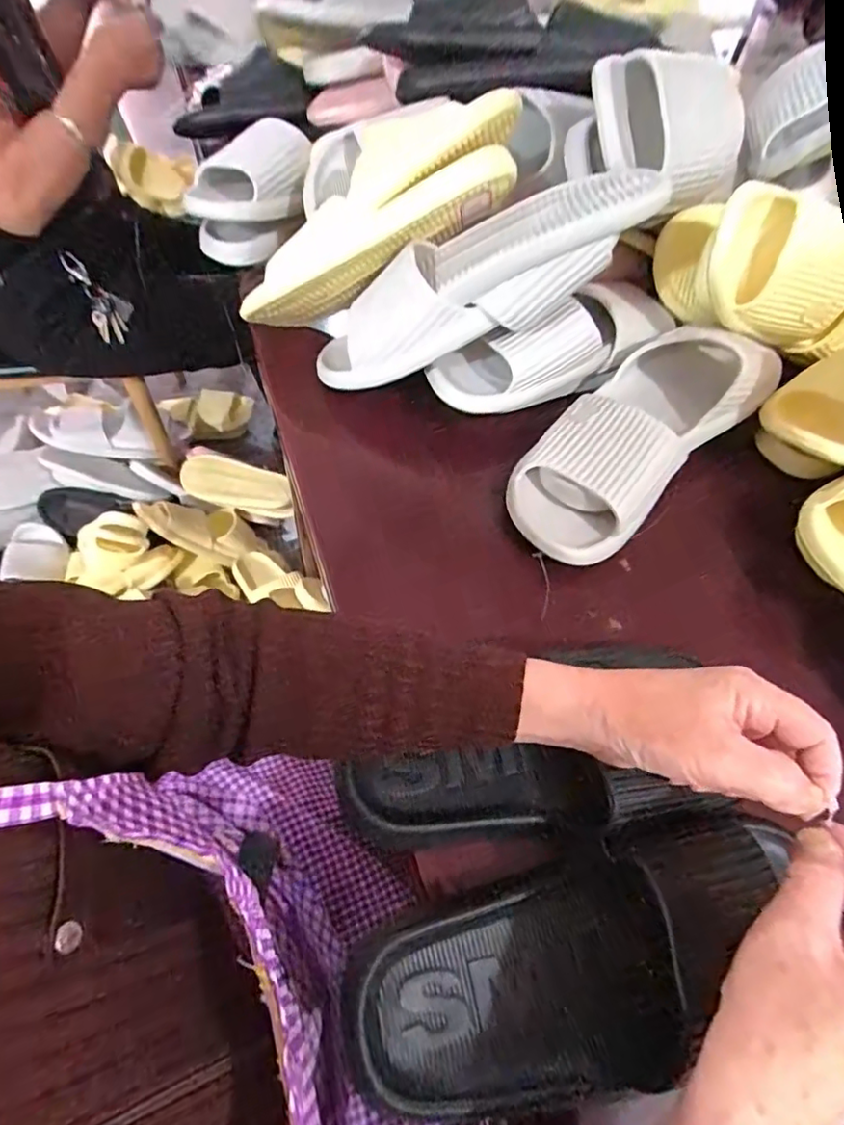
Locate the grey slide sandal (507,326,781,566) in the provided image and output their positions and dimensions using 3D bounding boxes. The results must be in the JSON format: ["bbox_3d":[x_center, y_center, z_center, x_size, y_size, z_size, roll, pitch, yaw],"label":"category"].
[{"bbox_3d":[0.175,-0.115,0.485,0.267,0.083,0.112,-40,59,-20],"label":"grey slide sandal"}]

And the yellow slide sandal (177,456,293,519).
[{"bbox_3d":[-0.400,-0.163,1.277,0.260,0.086,0.098,13,59,3],"label":"yellow slide sandal"}]

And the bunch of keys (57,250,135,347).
[{"bbox_3d":[-0.507,-0.422,0.920,0.065,0.157,0.023,-18,62,-15],"label":"bunch of keys"}]

